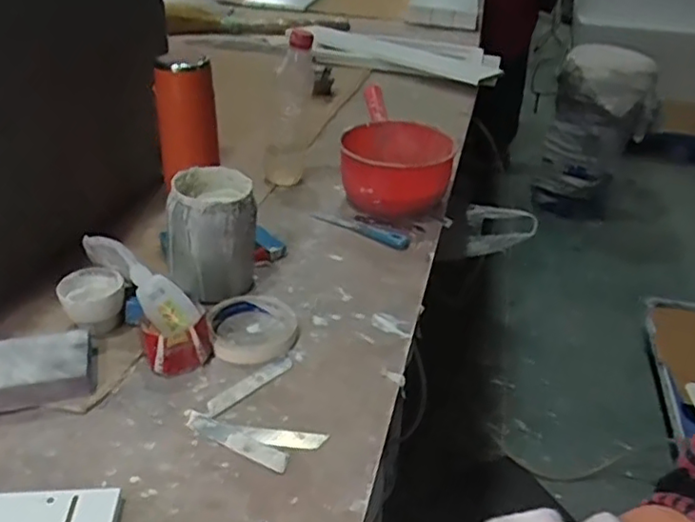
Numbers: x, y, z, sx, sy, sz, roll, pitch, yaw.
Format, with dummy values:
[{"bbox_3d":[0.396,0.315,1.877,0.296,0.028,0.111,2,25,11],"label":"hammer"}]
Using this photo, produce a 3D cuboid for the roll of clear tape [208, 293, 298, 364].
[{"bbox_3d":[-0.094,0.065,0.645,0.087,0.016,0.095,1,30,-1],"label":"roll of clear tape"}]

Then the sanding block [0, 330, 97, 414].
[{"bbox_3d":[-0.276,0.098,0.564,0.098,0.031,0.074,-9,32,-18],"label":"sanding block"}]

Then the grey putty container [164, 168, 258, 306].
[{"bbox_3d":[-0.146,-0.027,0.691,0.089,0.126,0.083,-7,31,-15],"label":"grey putty container"}]

